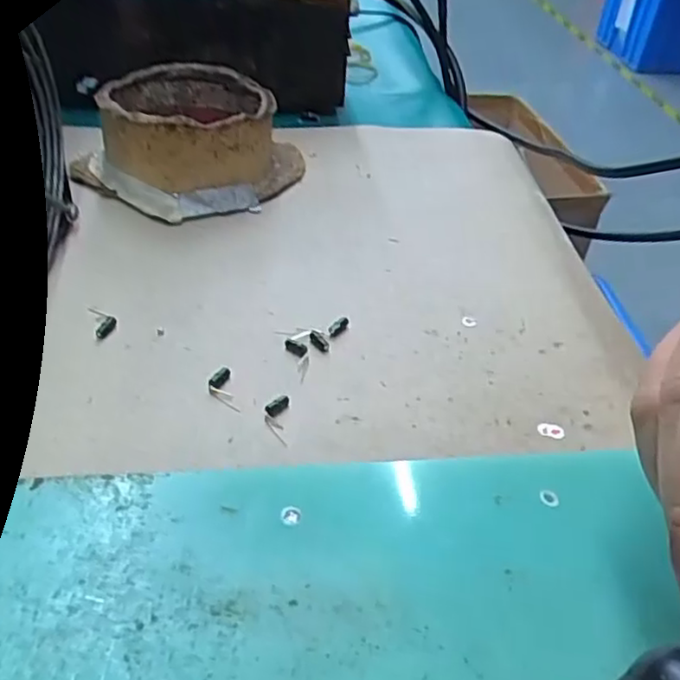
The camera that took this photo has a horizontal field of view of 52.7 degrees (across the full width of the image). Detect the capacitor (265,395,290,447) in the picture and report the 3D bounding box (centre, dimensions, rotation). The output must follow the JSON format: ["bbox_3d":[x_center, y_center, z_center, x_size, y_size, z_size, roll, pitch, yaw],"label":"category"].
[{"bbox_3d":[-0.022,0.026,0.233,0.008,0.004,0.020,4,41,-5],"label":"capacitor"}]

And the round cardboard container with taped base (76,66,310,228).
[{"bbox_3d":[-0.072,-0.103,0.344,0.102,0.041,0.093,3,41,-3],"label":"round cardboard container with taped base"}]

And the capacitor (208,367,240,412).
[{"bbox_3d":[-0.042,0.017,0.242,0.009,0.004,0.021,-7,43,-16],"label":"capacitor"}]

